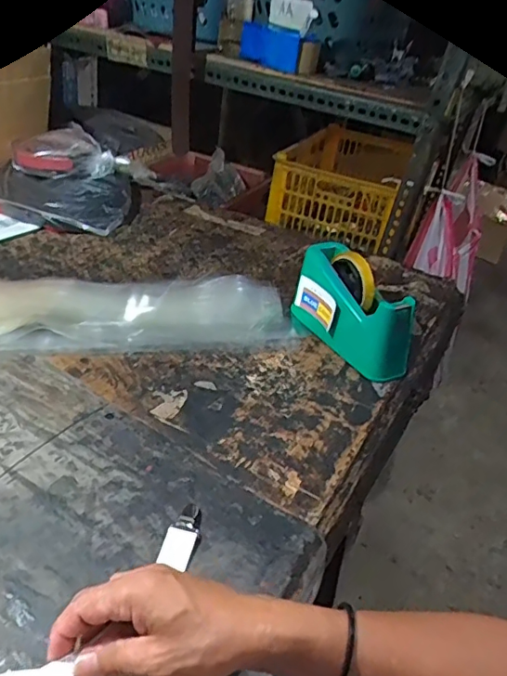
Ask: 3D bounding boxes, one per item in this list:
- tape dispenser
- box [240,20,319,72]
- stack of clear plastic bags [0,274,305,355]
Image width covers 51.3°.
[{"bbox_3d":[0.131,-0.039,0.716,0.065,0.116,0.196,-16,42,-29],"label":"tape dispenser"},{"bbox_3d":[0.038,-0.501,0.911,0.045,0.056,0.161,-20,44,-33],"label":"box"},{"bbox_3d":[-0.290,-0.044,0.735,0.684,0.020,0.212,0,36,-10],"label":"stack of clear plastic bags"}]

